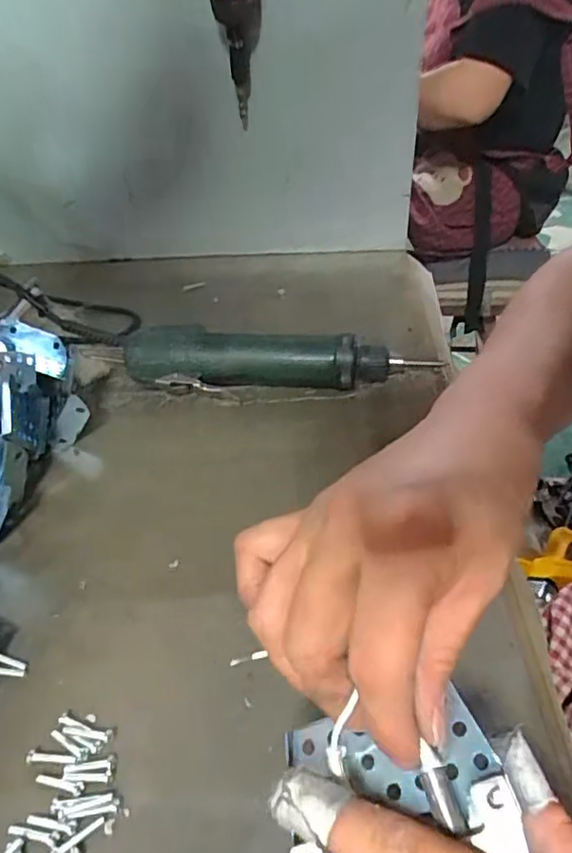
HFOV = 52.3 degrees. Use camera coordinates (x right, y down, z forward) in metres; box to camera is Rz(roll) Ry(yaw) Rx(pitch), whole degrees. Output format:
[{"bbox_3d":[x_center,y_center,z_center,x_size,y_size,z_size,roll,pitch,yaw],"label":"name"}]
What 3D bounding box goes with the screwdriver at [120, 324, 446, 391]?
[{"bbox_3d":[-0.005,-0.049,0.460,0.245,0.043,0.044,3,42,9],"label":"screwdriver"}]

